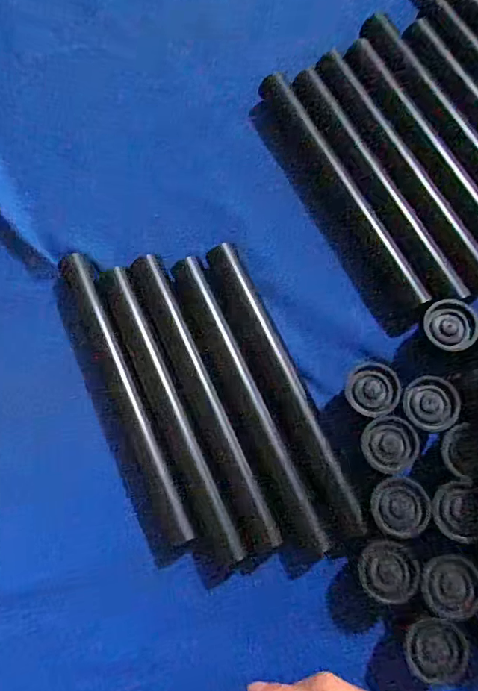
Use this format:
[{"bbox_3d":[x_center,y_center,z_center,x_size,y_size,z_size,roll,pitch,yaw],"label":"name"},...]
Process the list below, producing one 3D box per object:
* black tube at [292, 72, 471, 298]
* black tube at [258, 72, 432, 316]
[{"bbox_3d":[0.101,-0.124,0.372,0.025,0.030,0.213,-26,76,-3],"label":"black tube"},{"bbox_3d":[0.077,-0.120,0.376,0.023,0.029,0.217,-27,76,-3],"label":"black tube"}]

